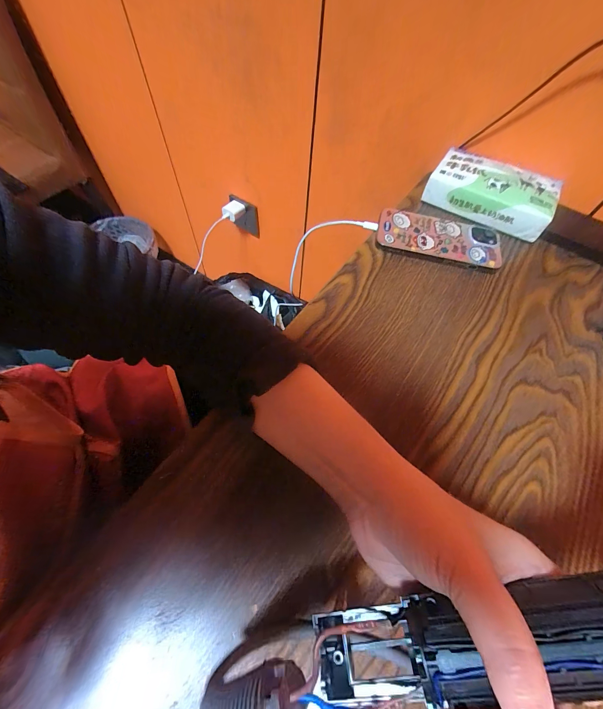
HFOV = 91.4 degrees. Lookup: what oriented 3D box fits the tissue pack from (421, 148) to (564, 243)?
[{"bbox_3d":[0.226,-0.195,0.360,0.142,0.044,0.069,21,64,9],"label":"tissue pack"}]

